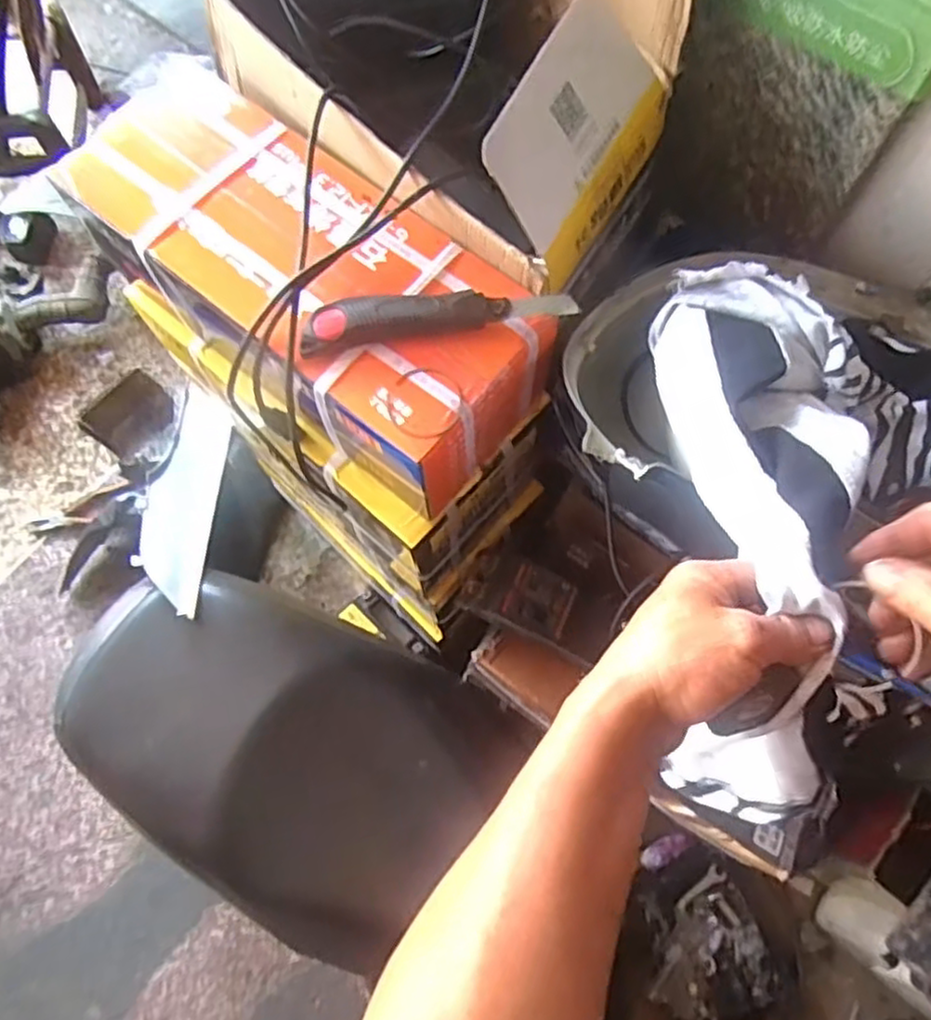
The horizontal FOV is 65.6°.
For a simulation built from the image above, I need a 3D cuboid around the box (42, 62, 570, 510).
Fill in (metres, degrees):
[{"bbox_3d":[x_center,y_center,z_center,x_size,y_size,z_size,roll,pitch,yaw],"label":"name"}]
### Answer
[{"bbox_3d":[-0.138,-0.183,0.616,0.403,0.140,0.183,39,76,12],"label":"box"}]

